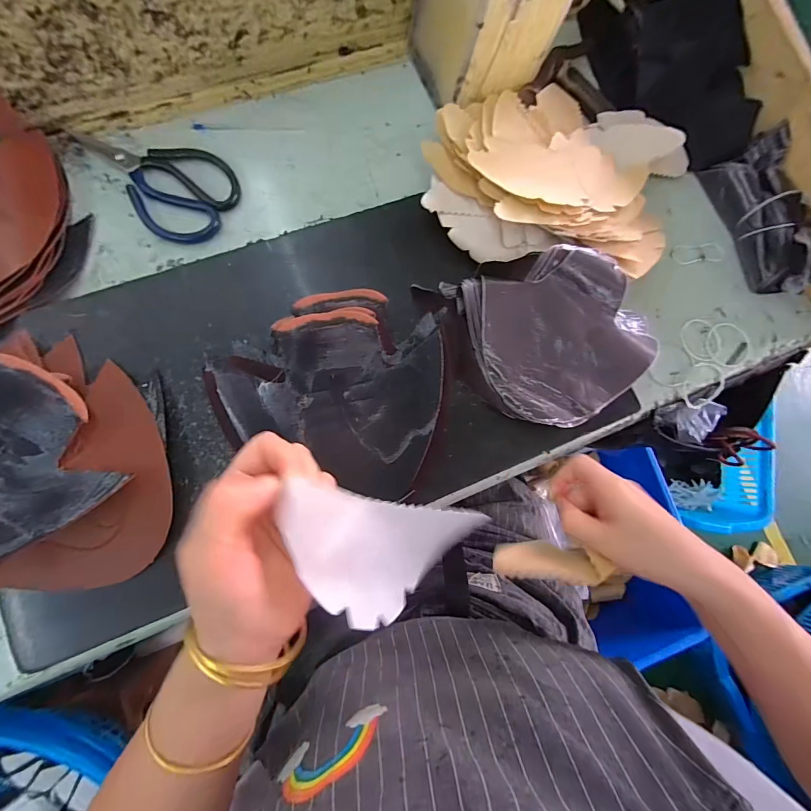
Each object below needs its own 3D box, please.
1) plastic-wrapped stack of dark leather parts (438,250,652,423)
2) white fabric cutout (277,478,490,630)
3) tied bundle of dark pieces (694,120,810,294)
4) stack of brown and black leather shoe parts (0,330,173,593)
[{"bbox_3d":[0.155,-0.072,0.361,0.177,0.041,0.166,-23,85,-8],"label":"plastic-wrapped stack of dark leather parts"},{"bbox_3d":[-0.013,0.090,0.224,0.131,0.018,0.068,21,76,-39],"label":"white fabric cutout"},{"bbox_3d":[0.424,-0.219,0.437,0.072,0.052,0.179,-20,84,-8],"label":"tied bundle of dark pieces"},{"bbox_3d":[-0.314,0.044,0.304,0.242,0.057,0.198,7,81,-4],"label":"stack of brown and black leather shoe parts"}]

